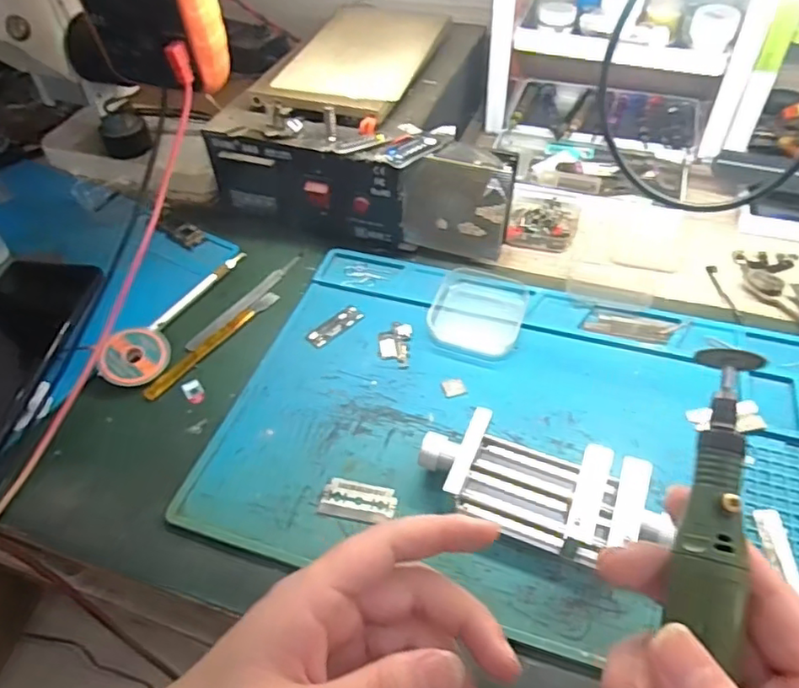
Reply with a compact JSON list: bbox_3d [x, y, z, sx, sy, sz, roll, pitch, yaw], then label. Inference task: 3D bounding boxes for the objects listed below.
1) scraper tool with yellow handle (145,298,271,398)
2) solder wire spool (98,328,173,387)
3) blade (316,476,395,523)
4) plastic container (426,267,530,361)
[{"bbox_3d":[-0.133,-0.002,0.426,0.012,0.005,0.121,28,55,25],"label":"scraper tool with yellow handle"},{"bbox_3d":[-0.183,0.009,0.407,0.044,0.012,0.041,-25,72,-27],"label":"solder wire spool"},{"bbox_3d":[-0.023,0.090,0.337,0.042,0.004,0.022,10,60,5],"label":"blade"},{"bbox_3d":[0.056,-0.024,0.421,0.063,0.019,0.070,15,50,16],"label":"plastic container"}]

